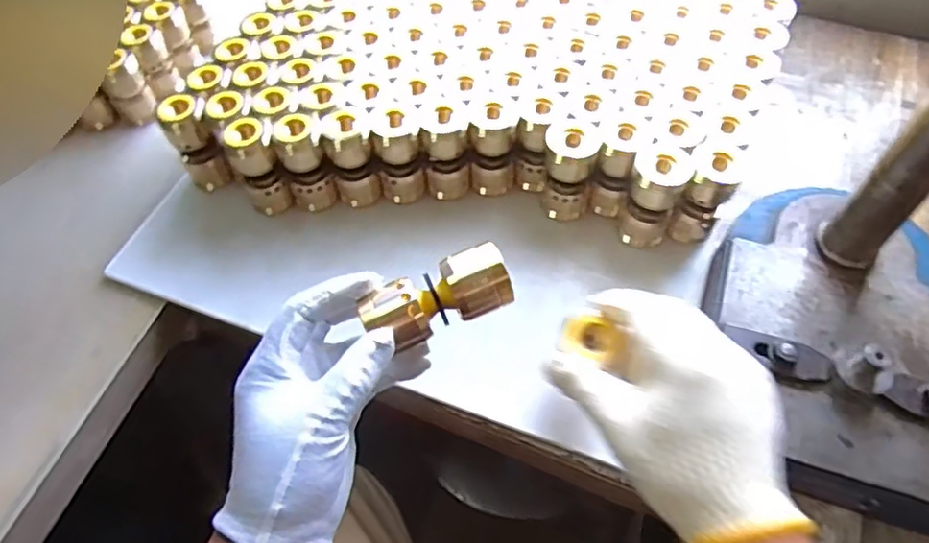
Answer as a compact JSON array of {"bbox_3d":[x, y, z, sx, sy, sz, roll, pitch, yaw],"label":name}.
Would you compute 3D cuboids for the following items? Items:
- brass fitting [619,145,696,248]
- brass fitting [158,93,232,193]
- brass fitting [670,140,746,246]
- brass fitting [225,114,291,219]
[{"bbox_3d":[0.161,-0.060,0.526,0.043,0.099,0.036,19,60,15],"label":"brass fitting"},{"bbox_3d":[-0.249,-0.118,0.575,0.038,0.092,0.031,-30,60,-16],"label":"brass fitting"},{"bbox_3d":[0.205,-0.061,0.526,0.035,0.098,0.046,29,63,20],"label":"brass fitting"},{"bbox_3d":[-0.182,-0.087,0.559,0.033,0.104,0.030,-24,58,-12],"label":"brass fitting"}]

